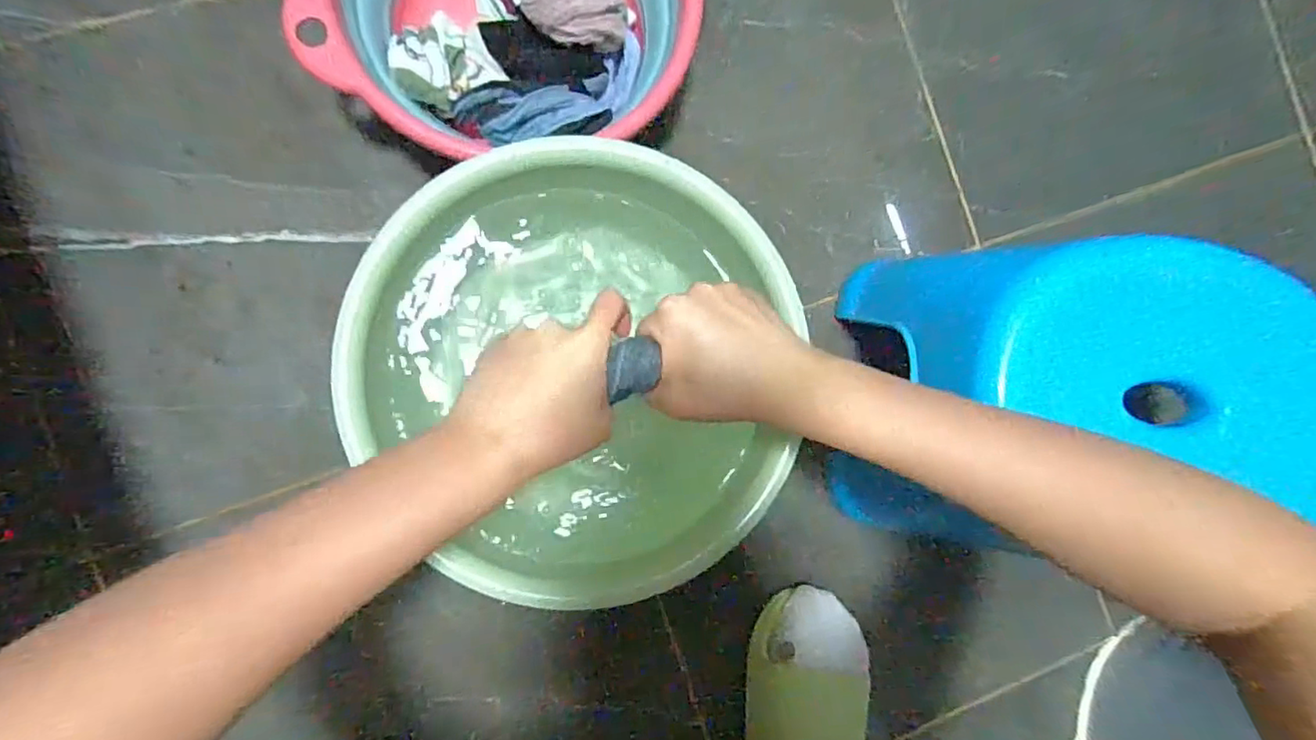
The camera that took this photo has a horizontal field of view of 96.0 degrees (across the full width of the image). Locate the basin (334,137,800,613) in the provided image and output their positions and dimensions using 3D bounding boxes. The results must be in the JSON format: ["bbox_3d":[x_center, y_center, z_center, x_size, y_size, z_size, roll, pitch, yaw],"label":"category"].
[{"bbox_3d":[-0.048,0.014,0.459,0.300,0.130,0.286,0,88,-9],"label":"basin"}]

